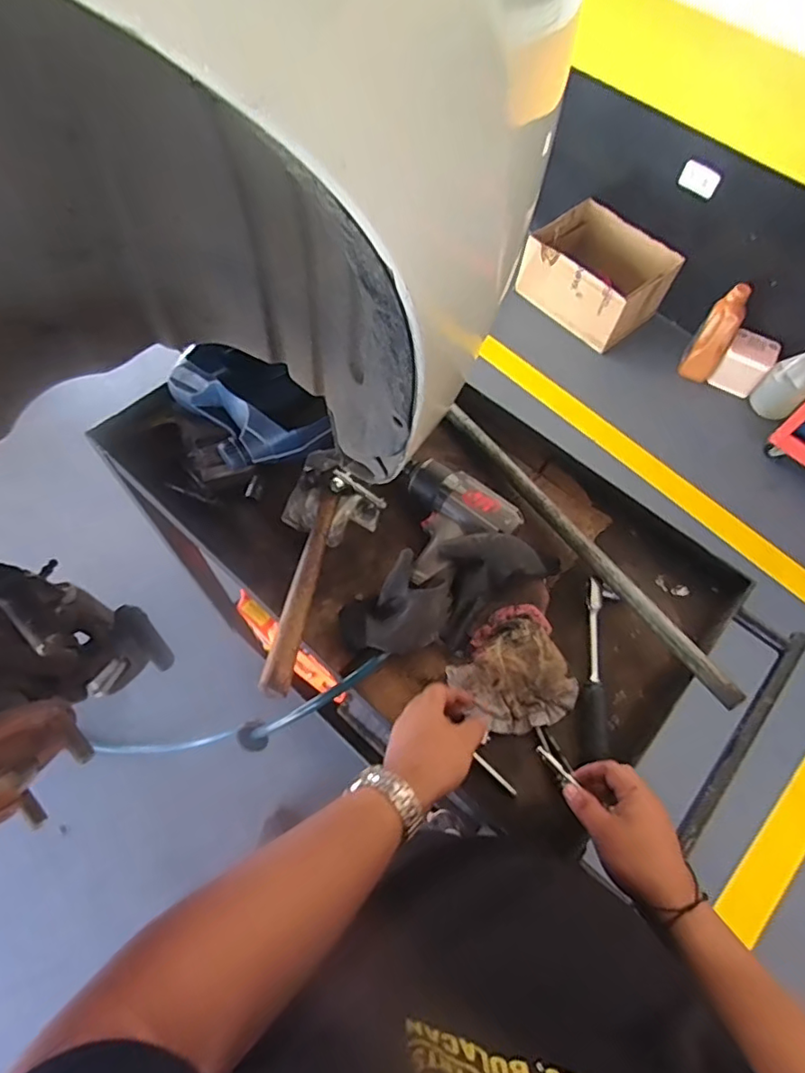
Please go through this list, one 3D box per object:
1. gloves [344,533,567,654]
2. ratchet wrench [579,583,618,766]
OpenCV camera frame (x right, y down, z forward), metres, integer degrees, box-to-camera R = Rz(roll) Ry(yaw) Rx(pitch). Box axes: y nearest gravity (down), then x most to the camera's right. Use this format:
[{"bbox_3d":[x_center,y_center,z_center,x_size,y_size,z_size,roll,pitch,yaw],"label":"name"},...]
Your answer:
[{"bbox_3d":[0.056,0.064,0.694,0.268,0.062,0.120,-35,69,-20],"label":"gloves"},{"bbox_3d":[0.237,0.157,0.683,0.033,0.025,0.211,12,62,3],"label":"ratchet wrench"}]

